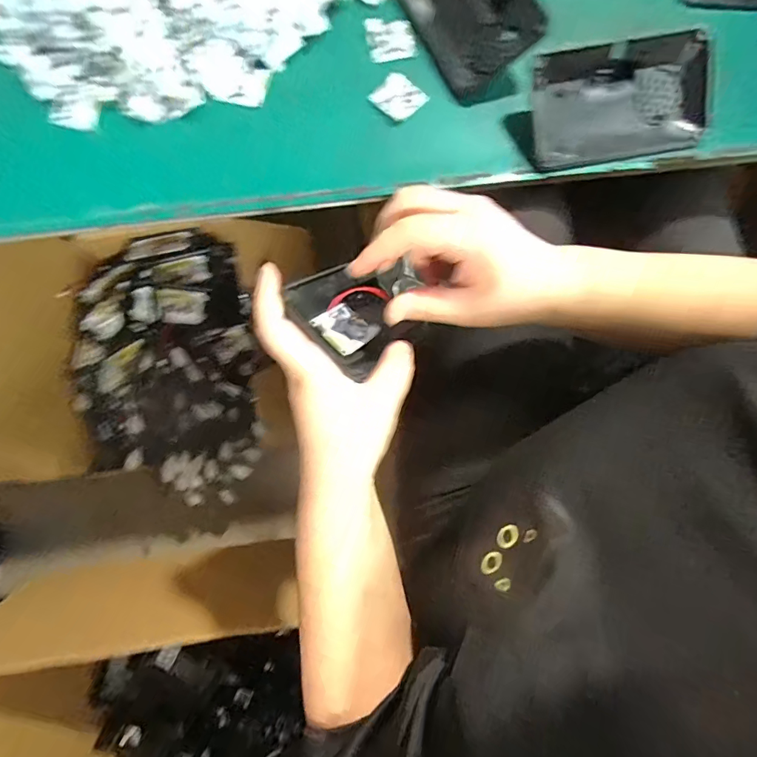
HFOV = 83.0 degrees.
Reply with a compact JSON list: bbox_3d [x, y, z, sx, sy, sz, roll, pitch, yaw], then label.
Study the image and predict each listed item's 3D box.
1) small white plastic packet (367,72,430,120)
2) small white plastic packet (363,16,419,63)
[{"bbox_3d":[0.018,-0.247,0.375,0.040,0.004,0.038,37,81,7],"label":"small white plastic packet"},{"bbox_3d":[0.011,-0.307,0.386,0.045,0.004,0.038,-2,90,3],"label":"small white plastic packet"}]

